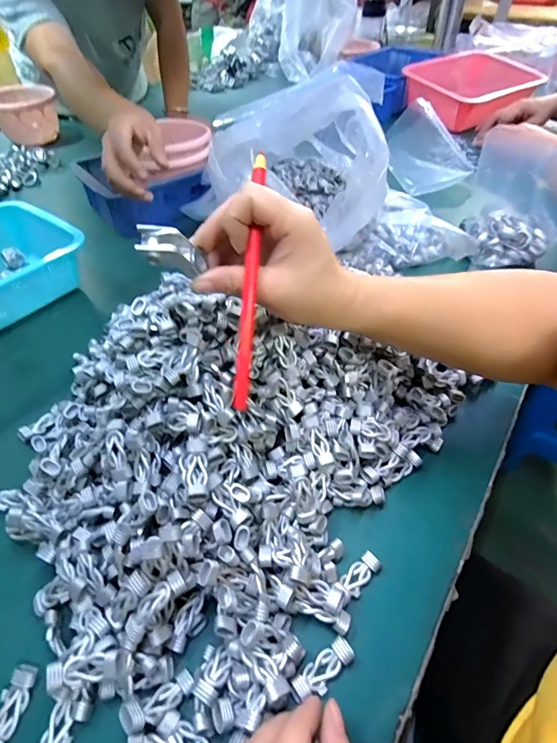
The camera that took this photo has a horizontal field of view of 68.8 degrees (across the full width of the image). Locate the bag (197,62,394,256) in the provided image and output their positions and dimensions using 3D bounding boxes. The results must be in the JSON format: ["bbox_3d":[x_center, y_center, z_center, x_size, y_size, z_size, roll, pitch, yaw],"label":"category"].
[{"bbox_3d":[0.025,-0.275,0.533,0.213,0.167,0.185,5,48,6],"label":"bag"}]

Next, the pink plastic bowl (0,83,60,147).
[{"bbox_3d":[-0.559,-0.567,0.906,0.135,0.105,0.126,-17,49,-13],"label":"pink plastic bowl"}]

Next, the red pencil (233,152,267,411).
[{"bbox_3d":[-0.018,-0.059,0.267,0.010,0.005,0.166,5,88,6],"label":"red pencil"}]

